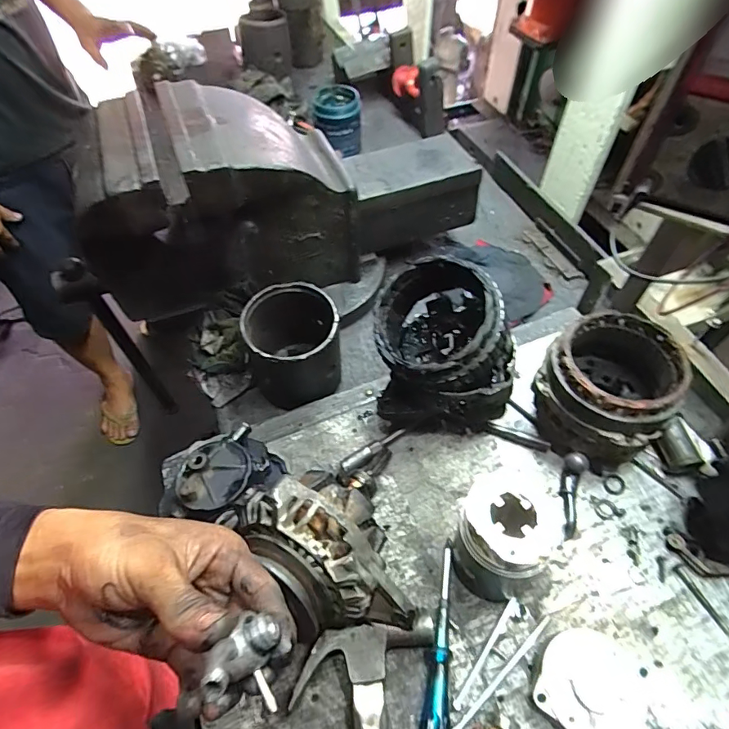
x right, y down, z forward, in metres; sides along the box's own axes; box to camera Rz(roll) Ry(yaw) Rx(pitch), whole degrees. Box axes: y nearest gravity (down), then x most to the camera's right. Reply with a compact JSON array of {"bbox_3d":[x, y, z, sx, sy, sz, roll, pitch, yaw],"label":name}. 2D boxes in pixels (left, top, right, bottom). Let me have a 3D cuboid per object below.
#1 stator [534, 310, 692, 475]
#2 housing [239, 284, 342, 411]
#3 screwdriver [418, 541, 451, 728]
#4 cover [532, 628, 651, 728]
[{"bbox_3d":[0.251,0.030,0.487,0.125,0.123,0.126,-1,55,2],"label":"stator"},{"bbox_3d":[-0.086,-0.022,0.553,0.110,0.102,0.104,-14,56,-7],"label":"housing"},{"bbox_3d":[0.064,0.255,0.395,0.026,0.028,0.189,6,56,7],"label":"screwdriver"},{"bbox_3d":[0.187,0.268,0.377,0.085,0.035,0.077,34,63,22],"label":"cover"}]

